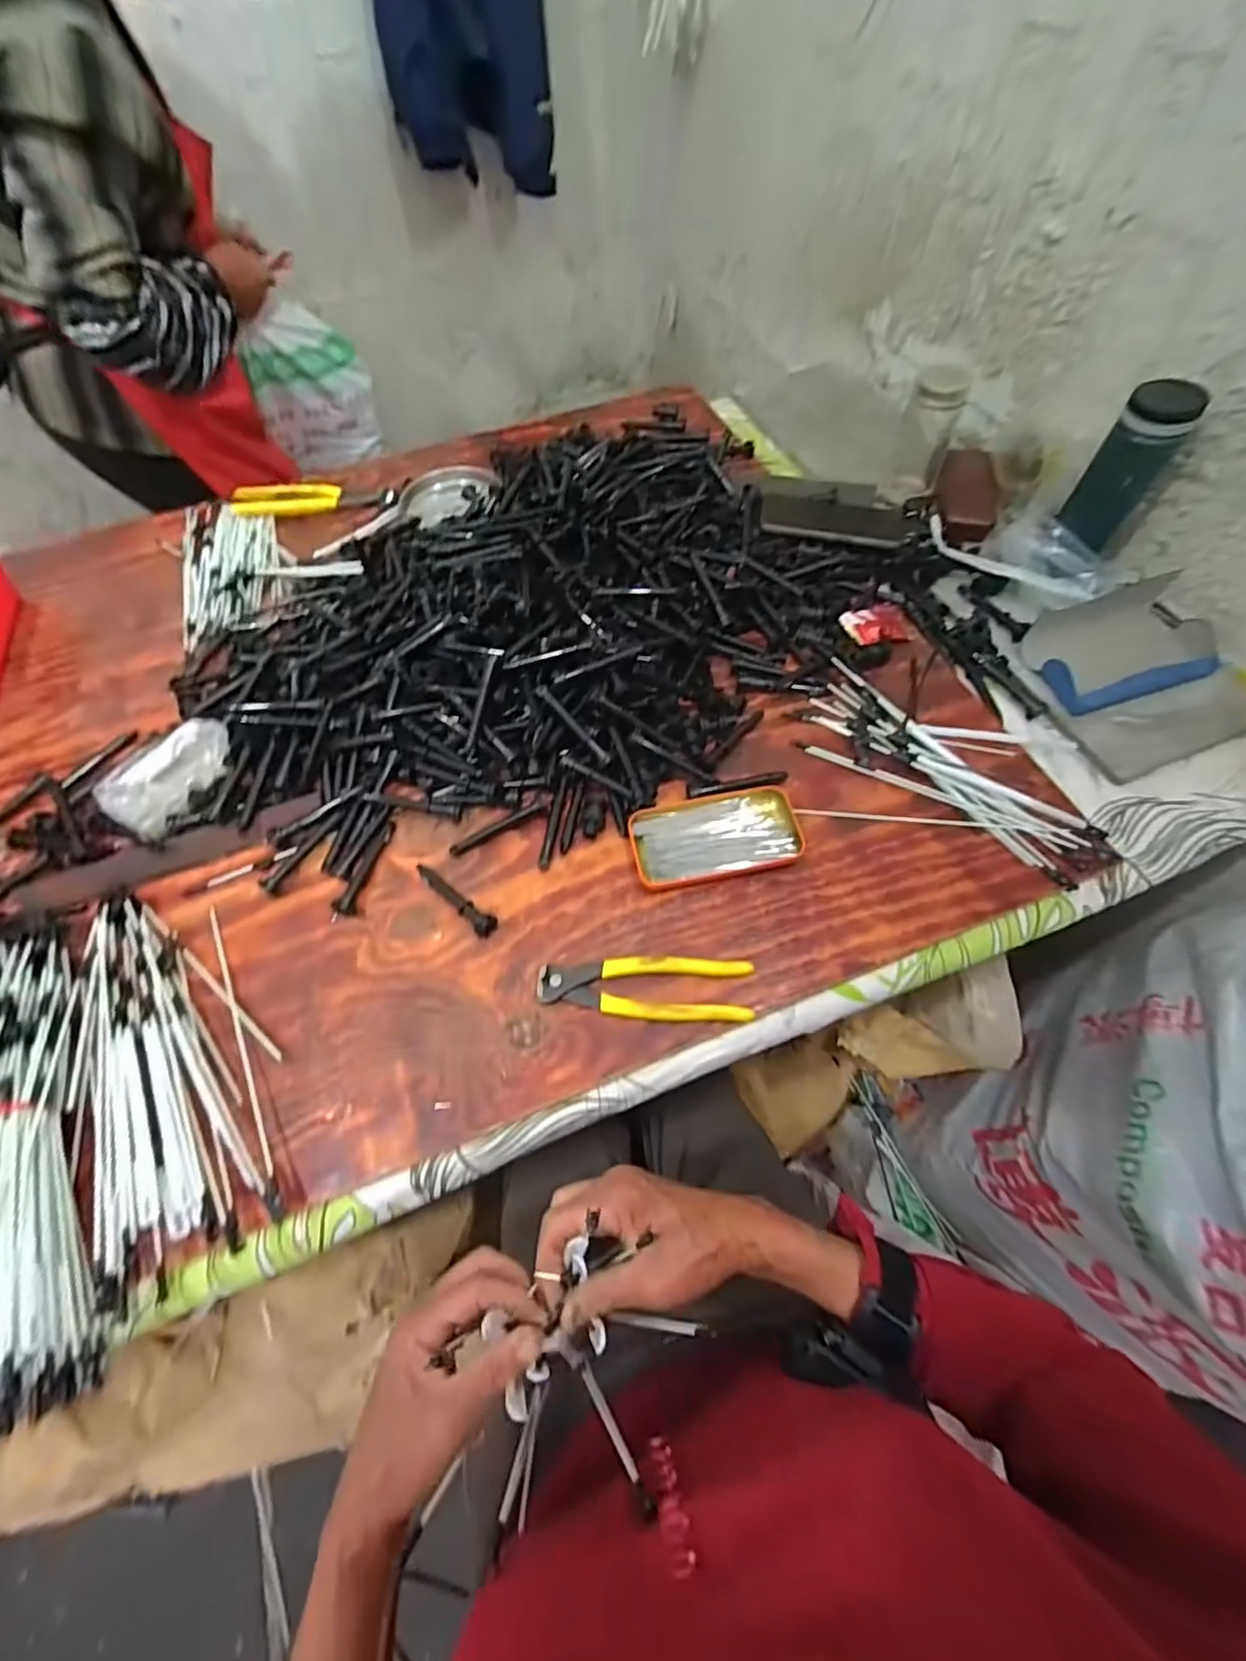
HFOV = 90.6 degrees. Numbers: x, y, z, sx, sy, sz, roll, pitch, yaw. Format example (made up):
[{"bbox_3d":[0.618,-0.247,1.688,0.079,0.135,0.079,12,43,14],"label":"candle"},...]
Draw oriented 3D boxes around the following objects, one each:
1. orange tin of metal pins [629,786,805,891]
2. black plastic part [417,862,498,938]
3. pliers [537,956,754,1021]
[{"bbox_3d":[0.080,0.002,0.547,0.145,0.018,0.081,-11,60,-4],"label":"orange tin of metal pins"},{"bbox_3d":[-0.146,0.060,0.535,0.092,0.018,0.018,33,68,27],"label":"black plastic part"},{"bbox_3d":[0.017,0.123,0.487,0.165,0.024,0.050,2,60,4],"label":"pliers"}]

